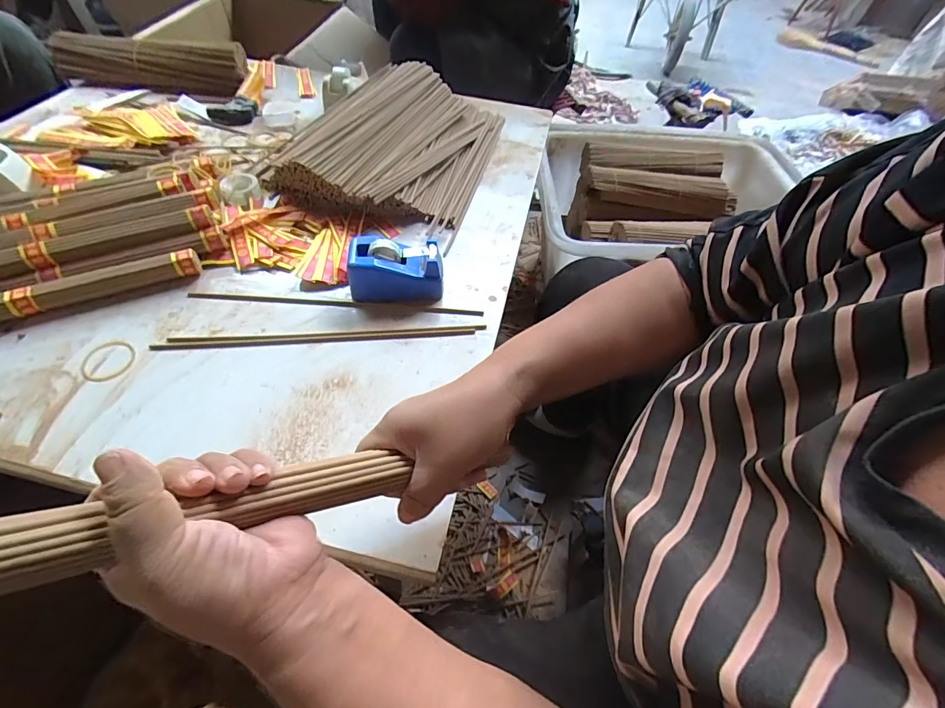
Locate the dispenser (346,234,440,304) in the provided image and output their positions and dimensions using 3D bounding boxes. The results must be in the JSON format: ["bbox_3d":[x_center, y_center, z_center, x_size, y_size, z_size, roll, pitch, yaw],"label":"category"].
[{"bbox_3d":[-0.081,-0.094,0.463,0.098,0.054,0.056,0,54,-5],"label":"dispenser"}]

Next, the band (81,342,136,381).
[{"bbox_3d":[-0.349,0.007,0.405,0.043,0.004,0.045,2,53,-3],"label":"band"}]

